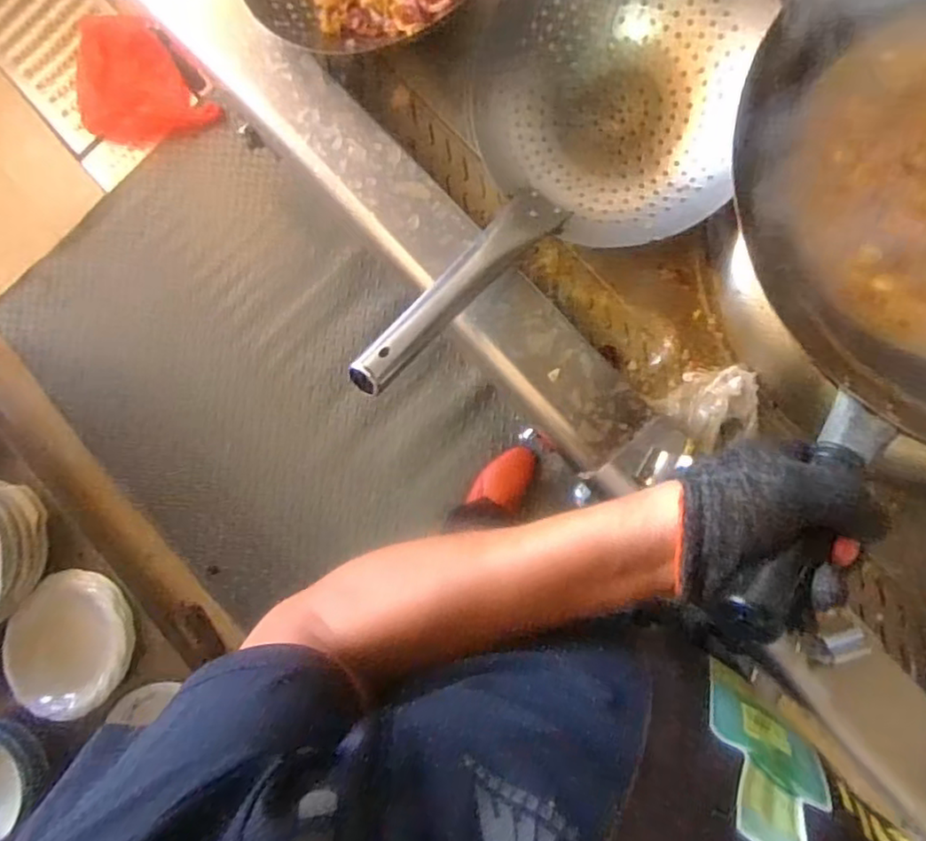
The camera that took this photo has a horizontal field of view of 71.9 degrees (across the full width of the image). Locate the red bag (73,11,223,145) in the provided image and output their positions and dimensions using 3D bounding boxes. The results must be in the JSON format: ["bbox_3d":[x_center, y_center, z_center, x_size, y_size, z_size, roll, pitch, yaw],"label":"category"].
[{"bbox_3d":[-0.758,-0.750,1.443,0.252,0.063,0.354,-41,84,2],"label":"red bag"}]

